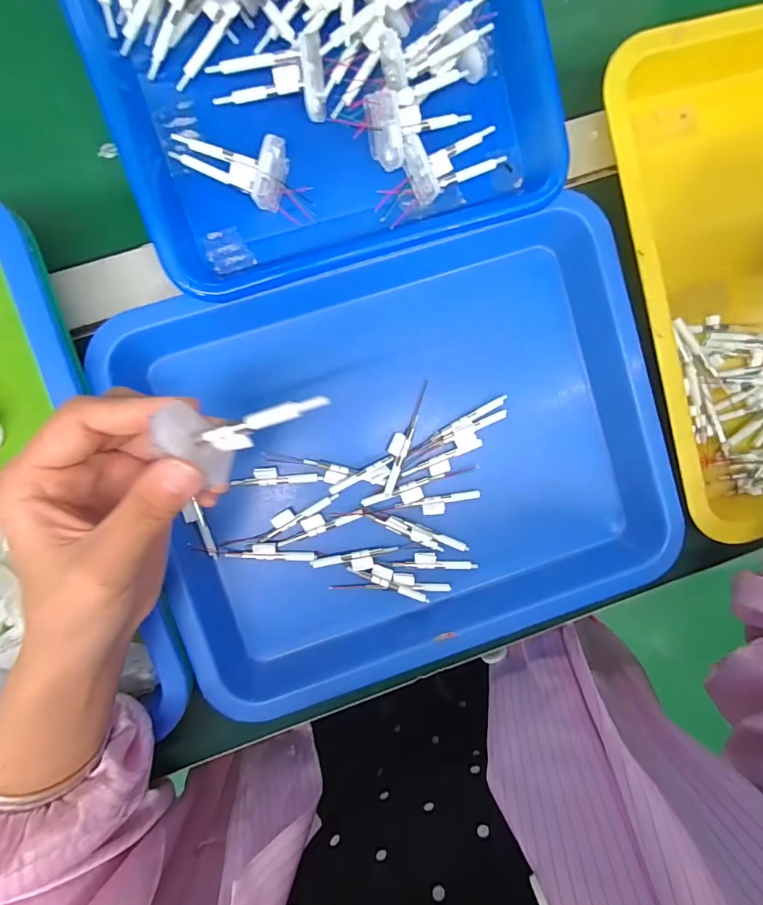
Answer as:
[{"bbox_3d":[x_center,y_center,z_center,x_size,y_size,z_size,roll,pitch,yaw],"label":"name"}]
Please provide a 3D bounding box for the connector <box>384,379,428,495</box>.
[{"bbox_3d":[0.015,-0.011,0.299,0.013,0.006,0.079,21,81,-7],"label":"connector"}]

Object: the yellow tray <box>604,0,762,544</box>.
[{"bbox_3d":[0.296,-0.125,0.311,0.259,0.042,0.334,-15,95,-4],"label":"yellow tray"}]

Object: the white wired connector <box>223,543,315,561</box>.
[{"bbox_3d":[-0.074,0.067,0.296,0.058,0.004,0.011,4,93,-5],"label":"white wired connector"}]

